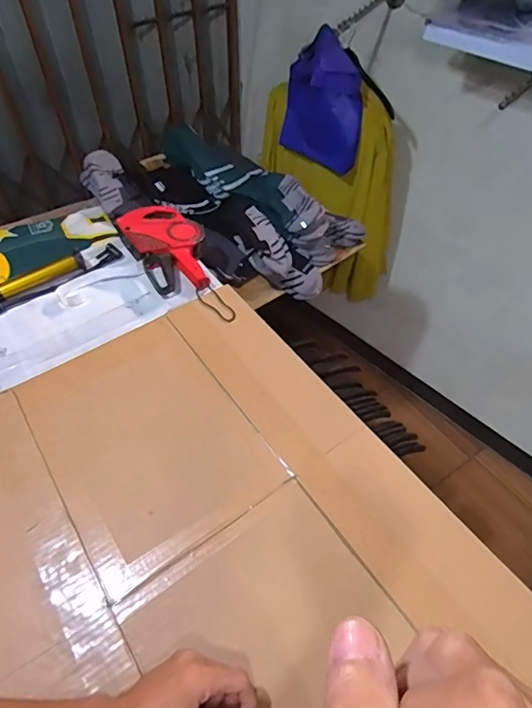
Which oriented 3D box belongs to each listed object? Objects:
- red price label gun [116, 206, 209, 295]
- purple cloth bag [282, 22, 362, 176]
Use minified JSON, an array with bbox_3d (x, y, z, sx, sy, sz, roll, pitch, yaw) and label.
[{"bbox_3d":[-0.174,-0.198,0.886,0.131,0.049,0.217,-28,56,-21],"label":"red price label gun"},{"bbox_3d":[0.158,-0.697,1.362,0.240,0.359,0.071,29,64,14],"label":"purple cloth bag"}]

